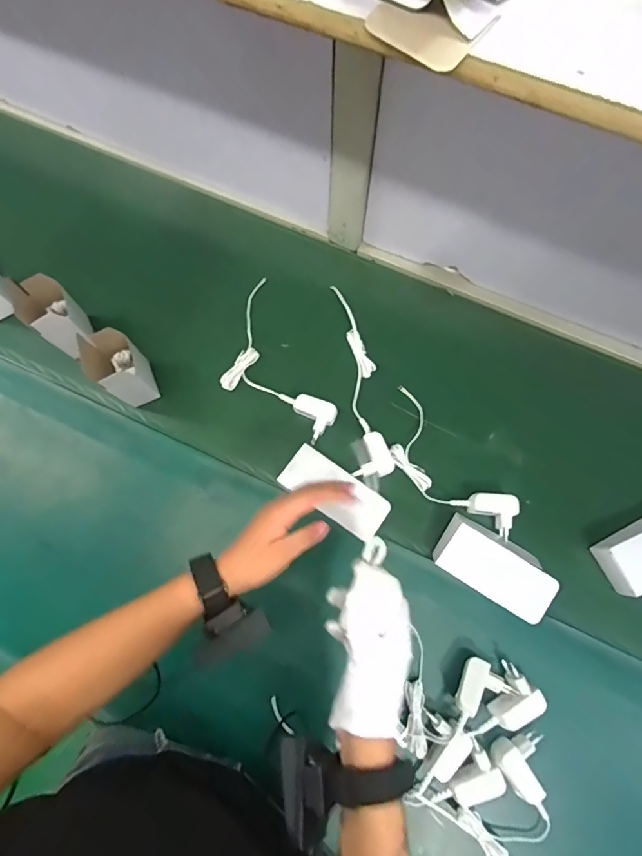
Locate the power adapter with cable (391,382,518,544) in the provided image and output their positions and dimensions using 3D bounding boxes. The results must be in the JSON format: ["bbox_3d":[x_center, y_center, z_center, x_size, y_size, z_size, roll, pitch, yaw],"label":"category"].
[{"bbox_3d":[0.167,0.054,0.628,0.089,0.024,0.244,-37,77,-8],"label":"power adapter with cable"}]

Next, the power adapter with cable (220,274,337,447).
[{"bbox_3d":[-0.086,-0.093,0.669,0.128,0.029,0.271,-29,76,-6],"label":"power adapter with cable"}]

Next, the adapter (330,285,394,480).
[{"bbox_3d":[0.056,-0.077,0.662,0.053,0.024,0.296,-8,75,0],"label":"adapter"}]

